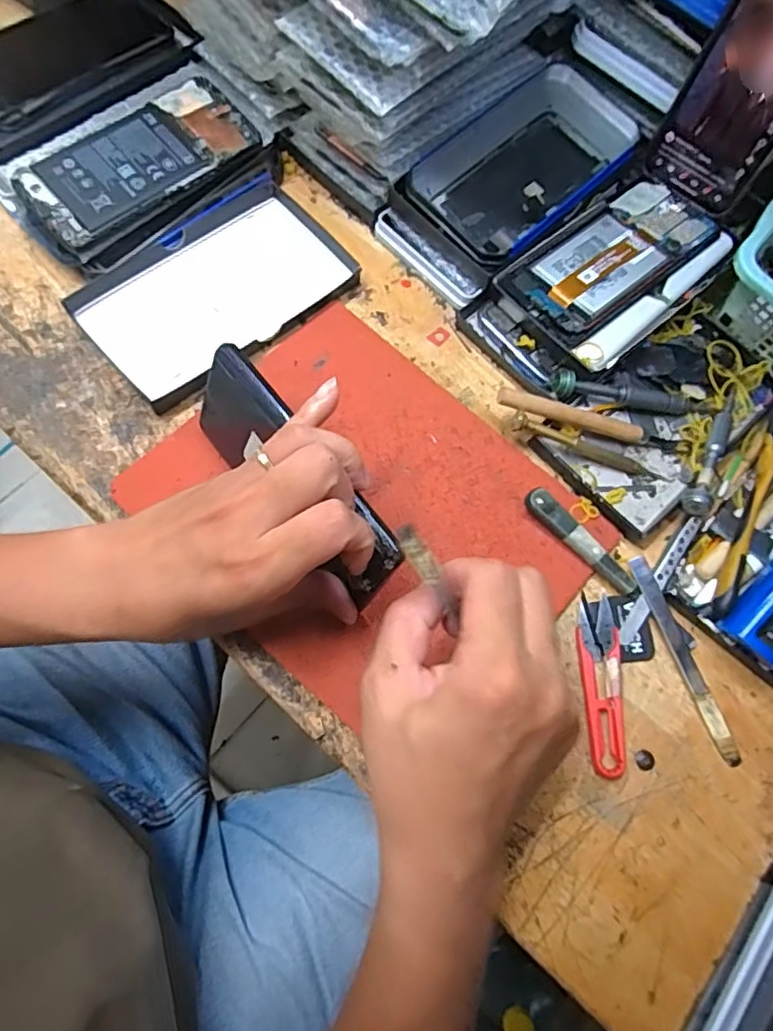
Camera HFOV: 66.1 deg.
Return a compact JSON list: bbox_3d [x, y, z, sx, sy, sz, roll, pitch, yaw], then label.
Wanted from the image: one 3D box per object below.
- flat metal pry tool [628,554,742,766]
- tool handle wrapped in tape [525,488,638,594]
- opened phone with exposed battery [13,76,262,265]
[{"bbox_3d":[0.180,0.085,0.360,0.013,0.008,0.128,-19,74,-11],"label":"flat metal pry tool"},{"bbox_3d":[0.120,0.016,0.367,0.084,0.011,0.014,43,73,10],"label":"tool handle wrapped in tape"},{"bbox_3d":[-0.174,-0.252,0.424,0.167,0.011,0.072,-41,90,-14],"label":"opened phone with exposed battery"}]

